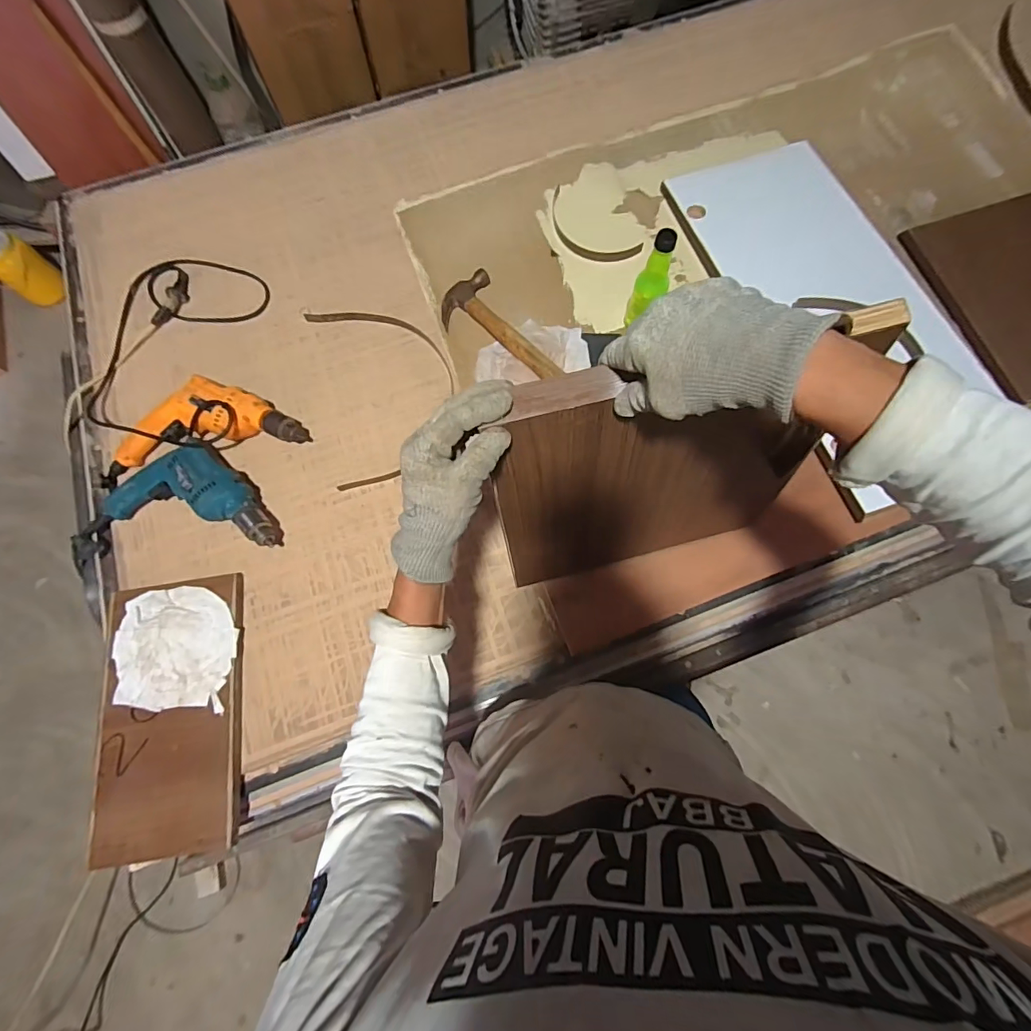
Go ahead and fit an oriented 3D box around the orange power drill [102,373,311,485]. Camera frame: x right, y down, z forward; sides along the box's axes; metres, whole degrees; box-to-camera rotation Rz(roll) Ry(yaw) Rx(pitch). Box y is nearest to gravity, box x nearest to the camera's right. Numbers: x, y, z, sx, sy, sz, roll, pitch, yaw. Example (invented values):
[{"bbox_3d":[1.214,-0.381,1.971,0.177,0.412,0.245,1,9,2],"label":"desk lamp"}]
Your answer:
[{"bbox_3d":[-0.547,-0.163,0.819,0.346,0.066,0.146,-12,74,-2],"label":"orange power drill"}]

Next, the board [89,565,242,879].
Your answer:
[{"bbox_3d":[-0.509,0.287,0.703,0.198,0.032,0.379,-8,74,-1],"label":"board"}]

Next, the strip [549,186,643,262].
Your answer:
[{"bbox_3d":[0.139,-0.561,0.940,0.220,0.015,0.096,39,79,11],"label":"strip"}]

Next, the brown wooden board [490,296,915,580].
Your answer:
[{"bbox_3d":[0.155,-0.032,0.549,0.355,0.380,0.037,-14,60,-3],"label":"brown wooden board"}]

